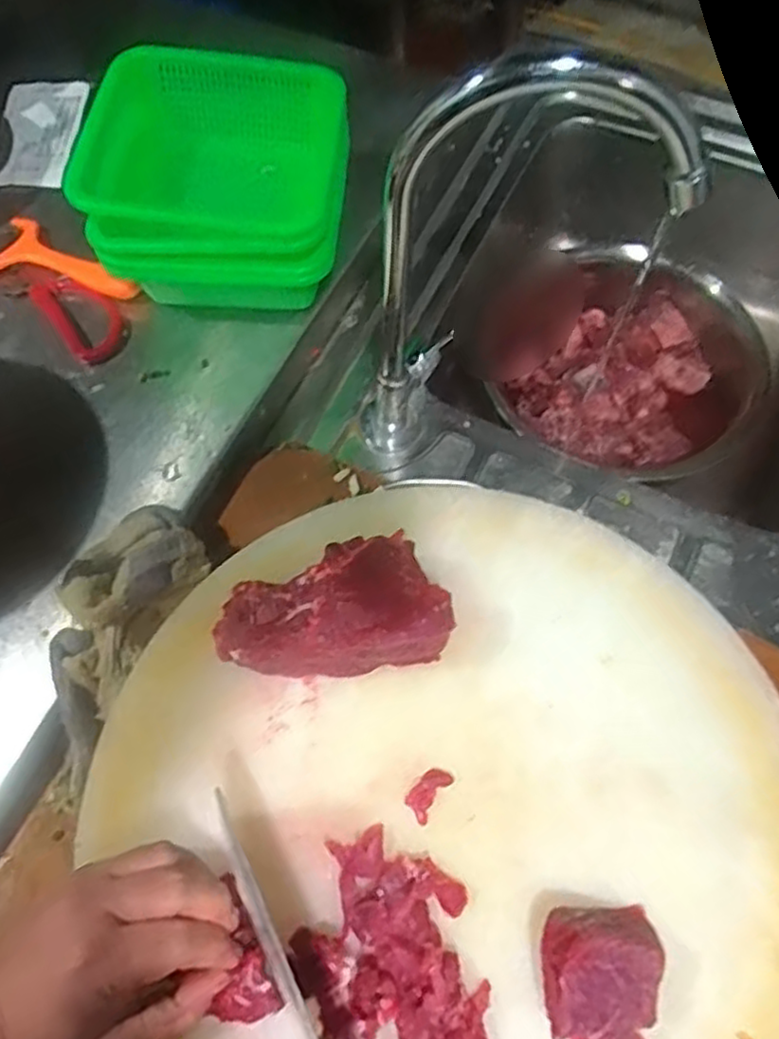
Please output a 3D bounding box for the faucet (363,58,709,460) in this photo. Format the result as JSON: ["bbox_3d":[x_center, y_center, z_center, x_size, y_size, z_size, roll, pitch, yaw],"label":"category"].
[{"bbox_3d":[0.068,-0.146,0.470,0.182,0.319,0.068,-8,67,-2],"label":"faucet"}]

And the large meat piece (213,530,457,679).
[{"bbox_3d":[-0.036,0.053,0.426,0.136,0.046,0.072,-10,67,-3],"label":"large meat piece"}]

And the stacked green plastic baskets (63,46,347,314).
[{"bbox_3d":[-0.127,-0.262,0.556,0.190,0.101,0.186,3,67,3],"label":"stacked green plastic baskets"}]

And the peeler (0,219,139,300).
[{"bbox_3d":[-0.275,-0.209,0.591,0.133,0.022,0.063,25,70,12],"label":"peeler"}]

